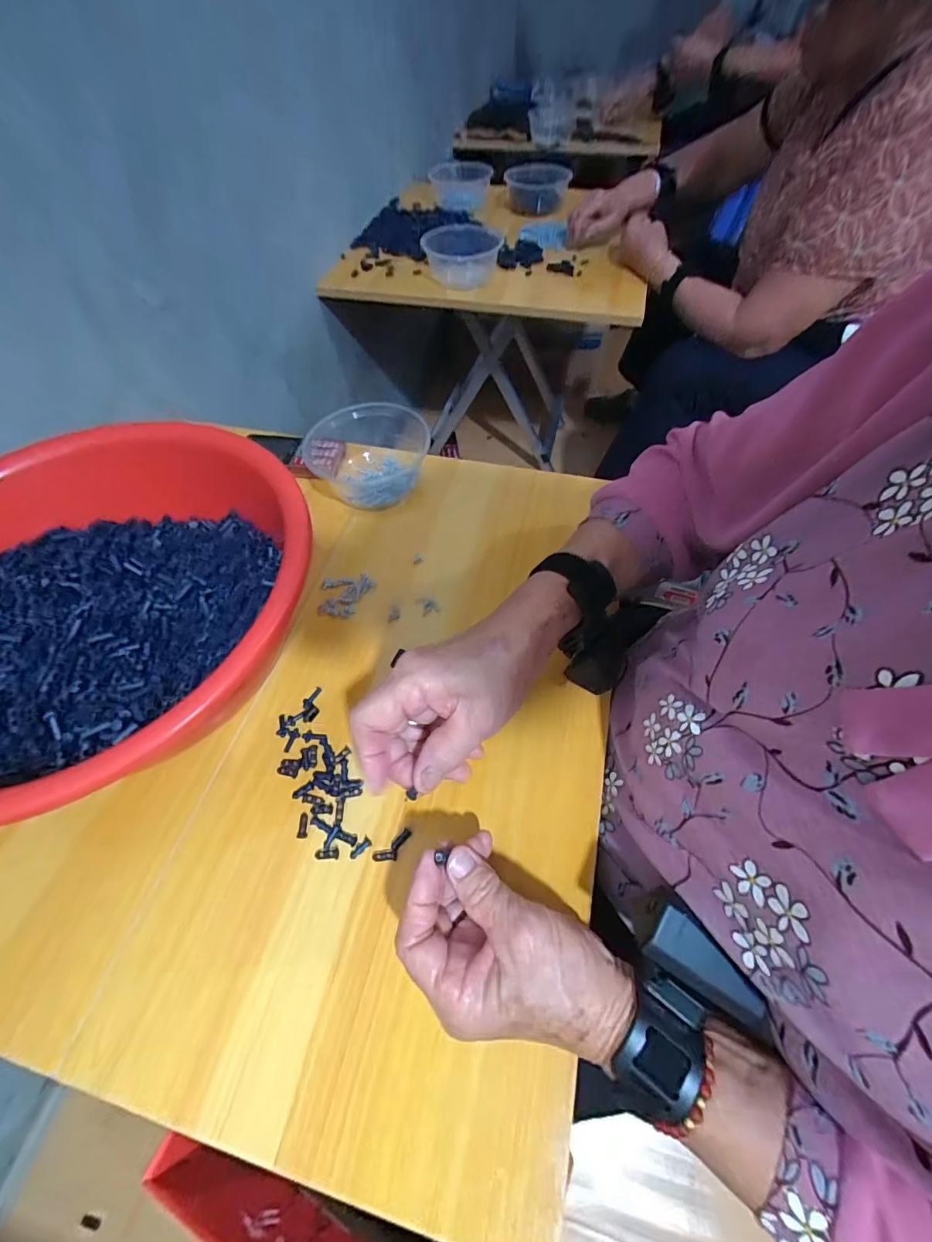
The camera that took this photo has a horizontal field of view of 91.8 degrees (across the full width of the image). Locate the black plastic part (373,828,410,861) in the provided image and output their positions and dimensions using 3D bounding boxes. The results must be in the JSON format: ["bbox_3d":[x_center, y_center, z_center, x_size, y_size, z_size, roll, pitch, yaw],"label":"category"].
[{"bbox_3d":[-0.052,0.165,0.327,0.031,0.004,0.013,-31,64,-19],"label":"black plastic part"}]

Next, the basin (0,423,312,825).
[{"bbox_3d":[-0.296,-0.014,0.375,0.311,0.110,0.328,1,58,-1],"label":"basin"}]

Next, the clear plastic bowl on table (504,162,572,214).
[{"bbox_3d":[0.152,-0.975,1.016,0.146,0.050,0.184,18,60,9],"label":"clear plastic bowl on table"}]

